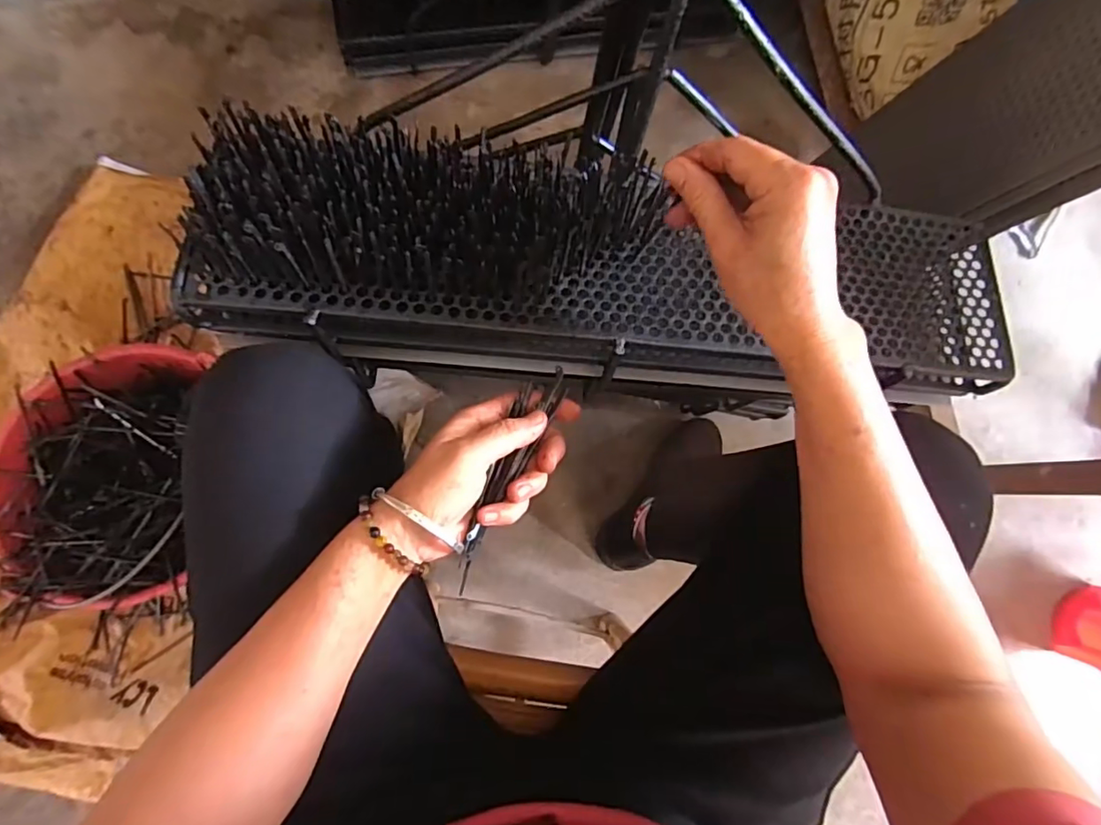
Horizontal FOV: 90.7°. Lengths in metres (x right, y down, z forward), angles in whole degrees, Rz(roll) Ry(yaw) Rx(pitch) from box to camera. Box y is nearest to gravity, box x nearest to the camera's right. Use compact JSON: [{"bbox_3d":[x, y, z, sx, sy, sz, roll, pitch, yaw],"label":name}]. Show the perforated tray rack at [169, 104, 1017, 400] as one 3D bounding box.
[{"bbox_3d":[0.053,-0.102,0.418,0.600,0.108,0.151,4,82,-10],"label":"perforated tray rack"}]

